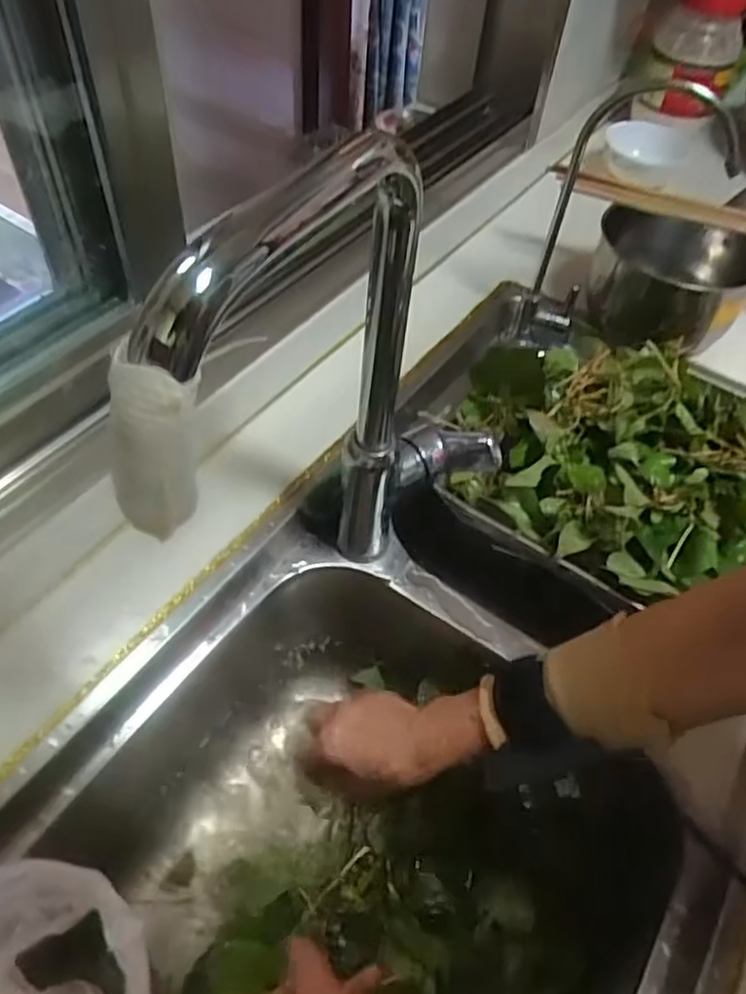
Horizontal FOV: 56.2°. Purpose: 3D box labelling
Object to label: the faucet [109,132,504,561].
[{"bbox_3d":[-0.010,-0.010,0.410,0.090,0.330,0.259,27,55,15],"label":"faucet"}]

